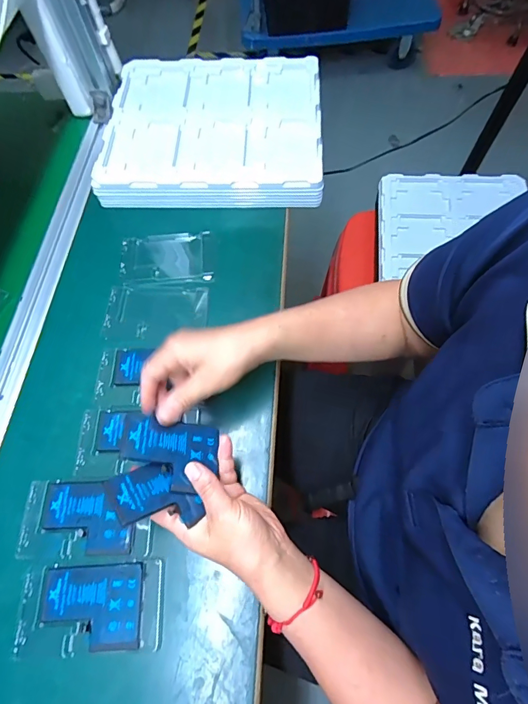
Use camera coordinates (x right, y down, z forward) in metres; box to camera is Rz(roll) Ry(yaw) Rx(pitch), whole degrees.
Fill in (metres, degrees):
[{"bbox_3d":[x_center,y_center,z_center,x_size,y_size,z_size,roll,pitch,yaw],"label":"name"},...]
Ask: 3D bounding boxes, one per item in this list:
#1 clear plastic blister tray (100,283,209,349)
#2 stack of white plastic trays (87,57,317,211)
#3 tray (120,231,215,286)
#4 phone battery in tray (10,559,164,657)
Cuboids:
[{"bbox_3d":[-0.136,-0.047,0.494,0.123,0.006,0.091,0,65,3],"label":"clear plastic blister tray"},{"bbox_3d":[-0.077,-0.348,0.600,0.313,0.037,0.284,0,65,3],"label":"stack of white plastic trays"},{"bbox_3d":[-0.132,-0.126,0.530,0.118,0.007,0.083,-6,65,0],"label":"tray"},{"bbox_3d":[-0.159,0.234,0.362,0.128,0.010,0.071,-2,65,2],"label":"phone battery in tray"}]

